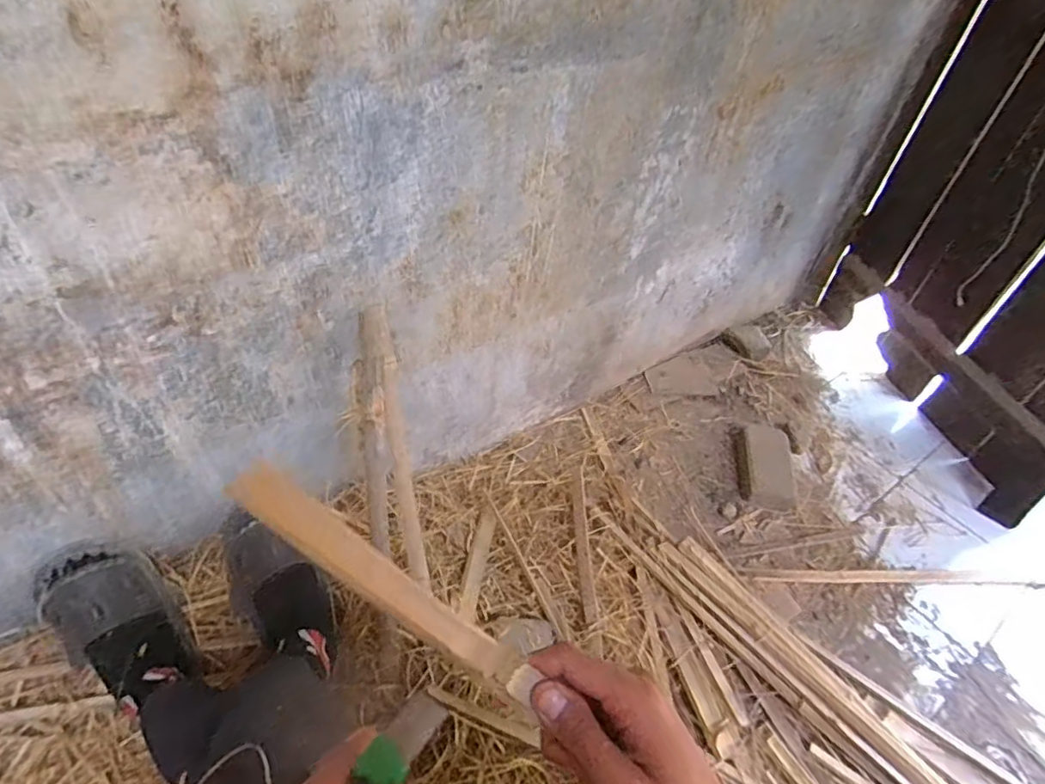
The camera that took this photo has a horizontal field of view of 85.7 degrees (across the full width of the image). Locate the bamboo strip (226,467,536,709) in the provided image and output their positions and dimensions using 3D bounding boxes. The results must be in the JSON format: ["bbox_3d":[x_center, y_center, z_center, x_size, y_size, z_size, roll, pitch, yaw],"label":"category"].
[{"bbox_3d":[-0.061,0.101,0.282,0.188,0.006,0.022,44,44,-16],"label":"bamboo strip"}]

